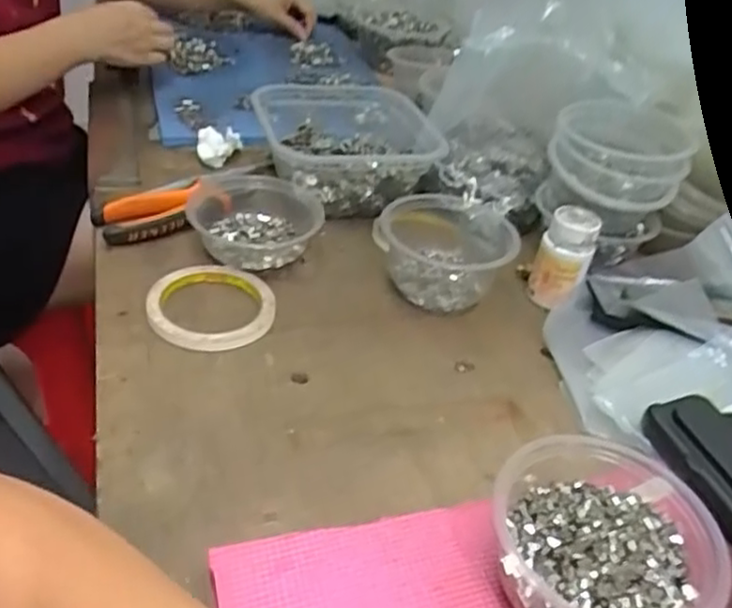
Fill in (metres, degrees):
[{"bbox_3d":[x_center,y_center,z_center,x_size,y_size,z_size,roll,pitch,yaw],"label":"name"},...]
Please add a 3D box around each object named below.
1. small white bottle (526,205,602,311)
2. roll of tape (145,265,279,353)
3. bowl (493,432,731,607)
[{"bbox_3d":[0.170,-0.040,0.599,0.045,0.073,0.046,17,38,13],"label":"small white bottle"},{"bbox_3d":[-0.122,0.001,0.552,0.096,0.015,0.092,4,37,-3],"label":"roll of tape"},{"bbox_3d":[0.124,0.130,0.371,0.106,0.065,0.114,6,37,-5],"label":"bowl"}]

